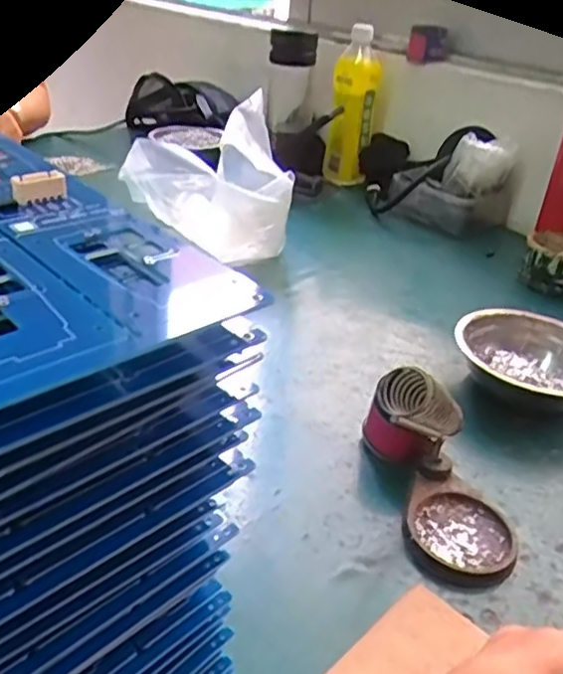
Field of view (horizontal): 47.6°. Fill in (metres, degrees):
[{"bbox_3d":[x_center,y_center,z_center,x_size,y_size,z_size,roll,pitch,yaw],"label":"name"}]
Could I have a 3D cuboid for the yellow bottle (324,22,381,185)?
[{"bbox_3d":[0.103,-0.323,0.922,0.066,0.214,0.055,6,31,-1],"label":"yellow bottle"}]

